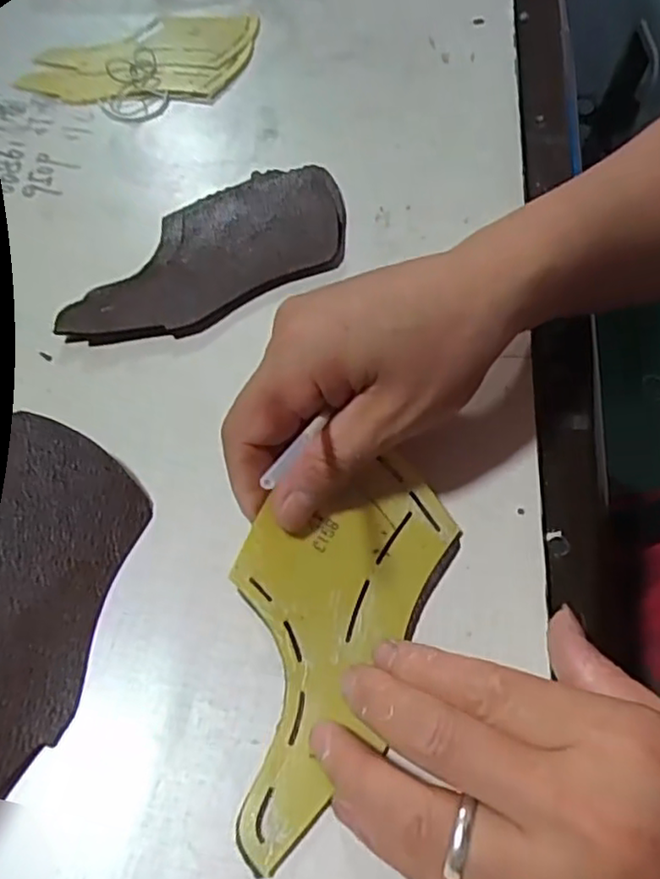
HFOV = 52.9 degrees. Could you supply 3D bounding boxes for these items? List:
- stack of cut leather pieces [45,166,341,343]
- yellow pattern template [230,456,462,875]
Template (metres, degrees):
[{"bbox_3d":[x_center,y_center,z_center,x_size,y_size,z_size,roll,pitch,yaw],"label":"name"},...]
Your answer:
[{"bbox_3d":[-0.064,-0.097,0.347,0.160,0.010,0.082,-27,61,-14],"label":"stack of cut leather pieces"},{"bbox_3d":[-0.008,0.065,0.239,0.065,0.007,0.135,29,65,7],"label":"yellow pattern template"}]

